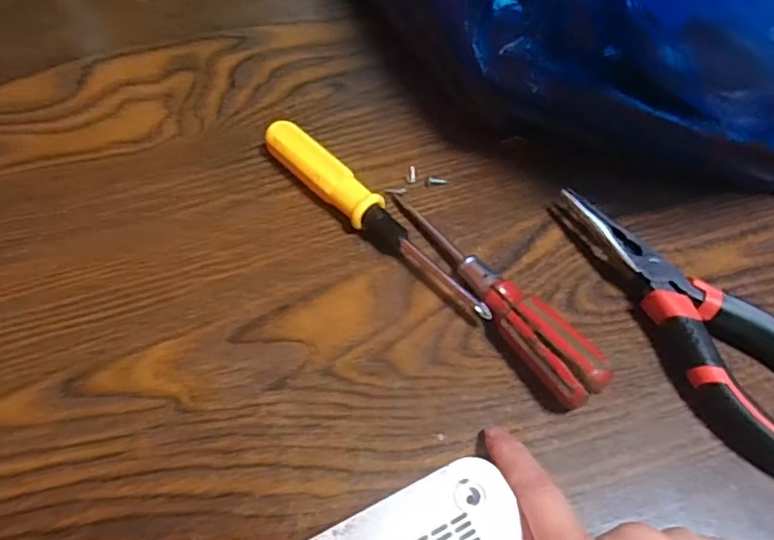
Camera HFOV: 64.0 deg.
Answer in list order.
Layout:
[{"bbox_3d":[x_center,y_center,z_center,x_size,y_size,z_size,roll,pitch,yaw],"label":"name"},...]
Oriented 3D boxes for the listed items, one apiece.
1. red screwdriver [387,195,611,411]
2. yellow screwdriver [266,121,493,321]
[{"bbox_3d":[0.045,0.010,0.288,0.025,0.025,0.130,-35,65,-18],"label":"red screwdriver"},{"bbox_3d":[-0.008,-0.026,0.314,0.153,0.019,0.019,40,68,22],"label":"yellow screwdriver"}]

